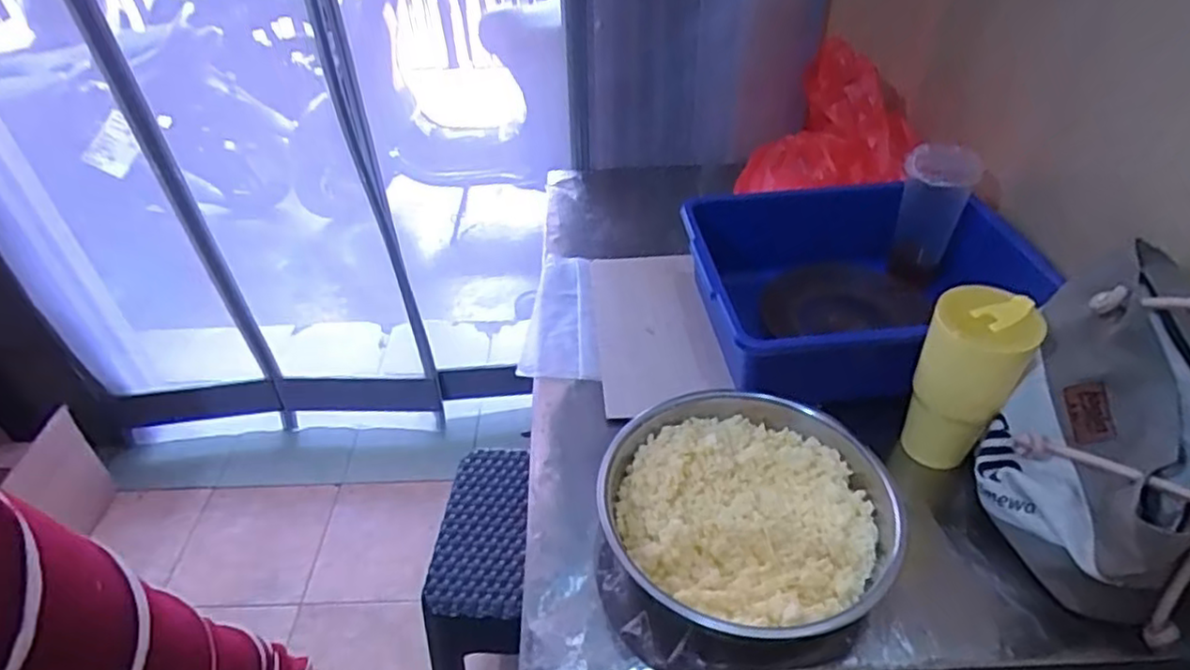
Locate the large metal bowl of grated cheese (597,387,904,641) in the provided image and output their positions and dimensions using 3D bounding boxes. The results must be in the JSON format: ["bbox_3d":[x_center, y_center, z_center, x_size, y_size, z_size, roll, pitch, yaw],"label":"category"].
[{"bbox_3d":[0.136,0.161,0.635,0.250,0.092,0.250,-2,41,2],"label":"large metal bowl of grated cheese"}]

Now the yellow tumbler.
[{"bbox_3d":[0.365,0.049,0.684,0.084,0.175,0.081,-2,41,2],"label":"yellow tumbler"}]

